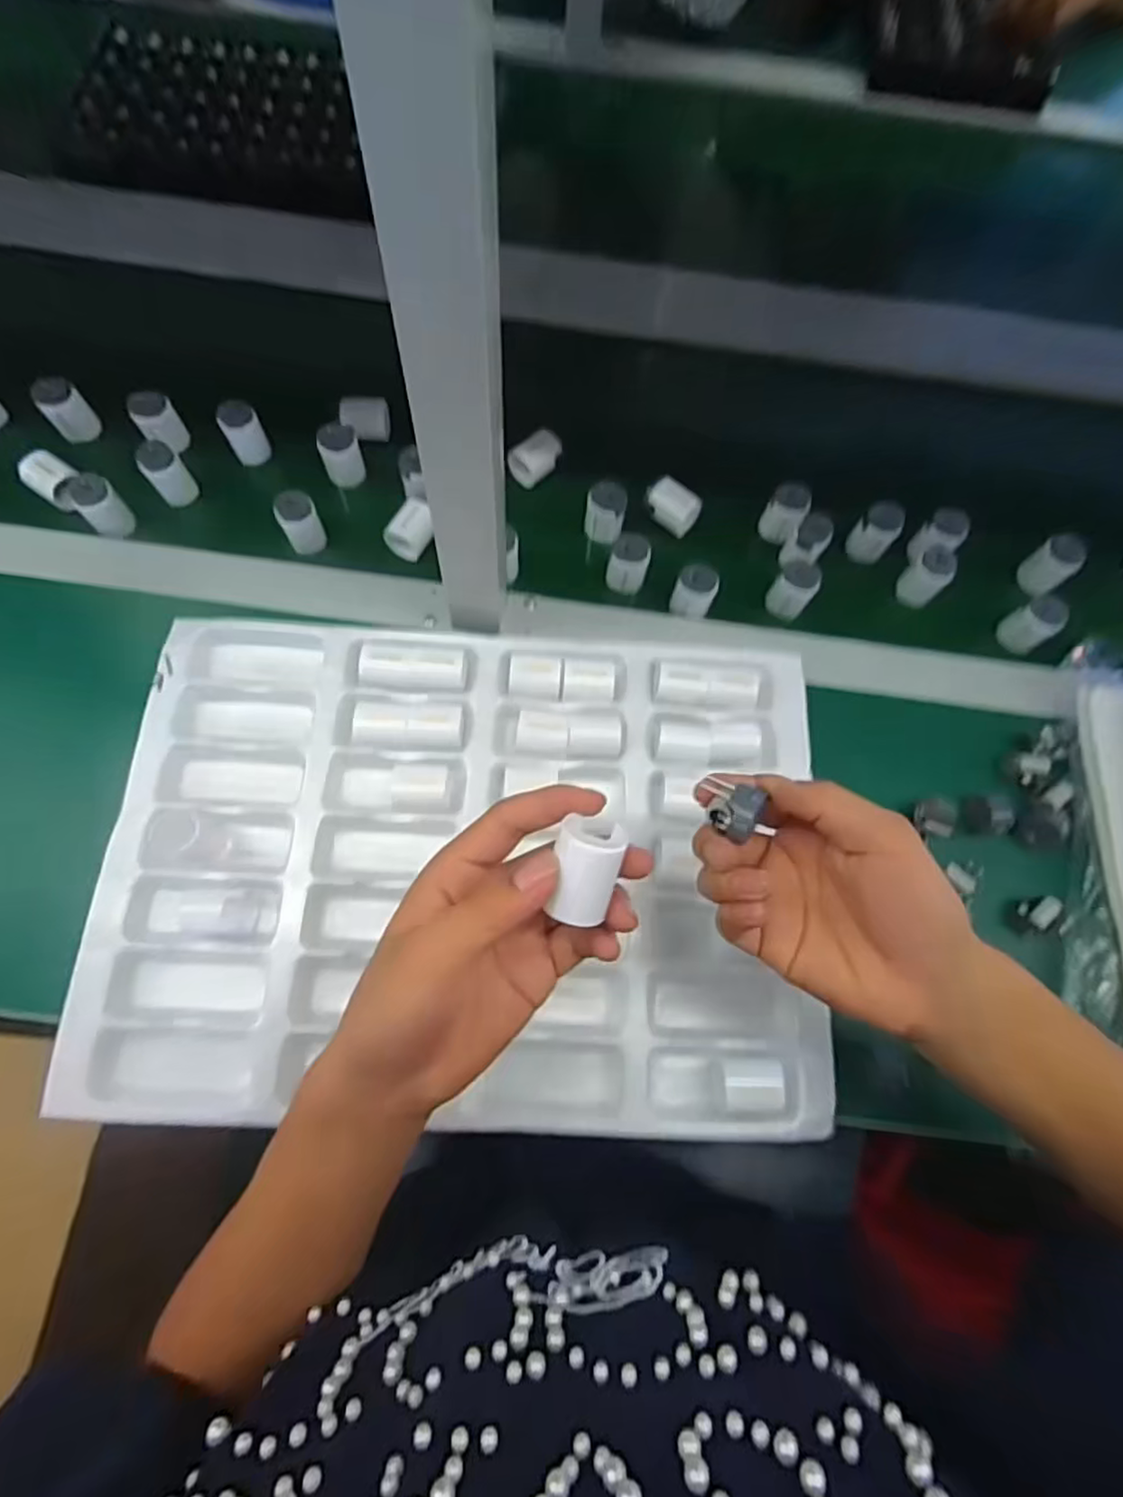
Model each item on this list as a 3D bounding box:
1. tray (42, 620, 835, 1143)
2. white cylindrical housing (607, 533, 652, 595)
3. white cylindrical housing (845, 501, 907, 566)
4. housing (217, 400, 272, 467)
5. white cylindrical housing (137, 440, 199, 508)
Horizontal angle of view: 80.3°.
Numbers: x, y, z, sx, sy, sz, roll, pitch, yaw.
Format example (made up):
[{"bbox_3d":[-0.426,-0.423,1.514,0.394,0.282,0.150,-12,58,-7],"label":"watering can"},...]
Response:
[{"bbox_3d":[-0.057,0.071,0.440,0.448,0.030,0.318,3,73,-1],"label":"tray"},{"bbox_3d":[0.052,-0.145,0.523,0.029,0.042,0.027,1,73,-2],"label":"white cylindrical housing"},{"bbox_3d":[0.256,-0.176,0.544,0.030,0.043,0.033,1,73,-2],"label":"white cylindrical housing"},{"bbox_3d":[-0.255,-0.254,0.537,0.028,0.039,0.028,1,73,-2],"label":"housing"},{"bbox_3d":[-0.312,-0.217,0.528,0.028,0.044,0.027,1,73,-2],"label":"white cylindrical housing"}]

